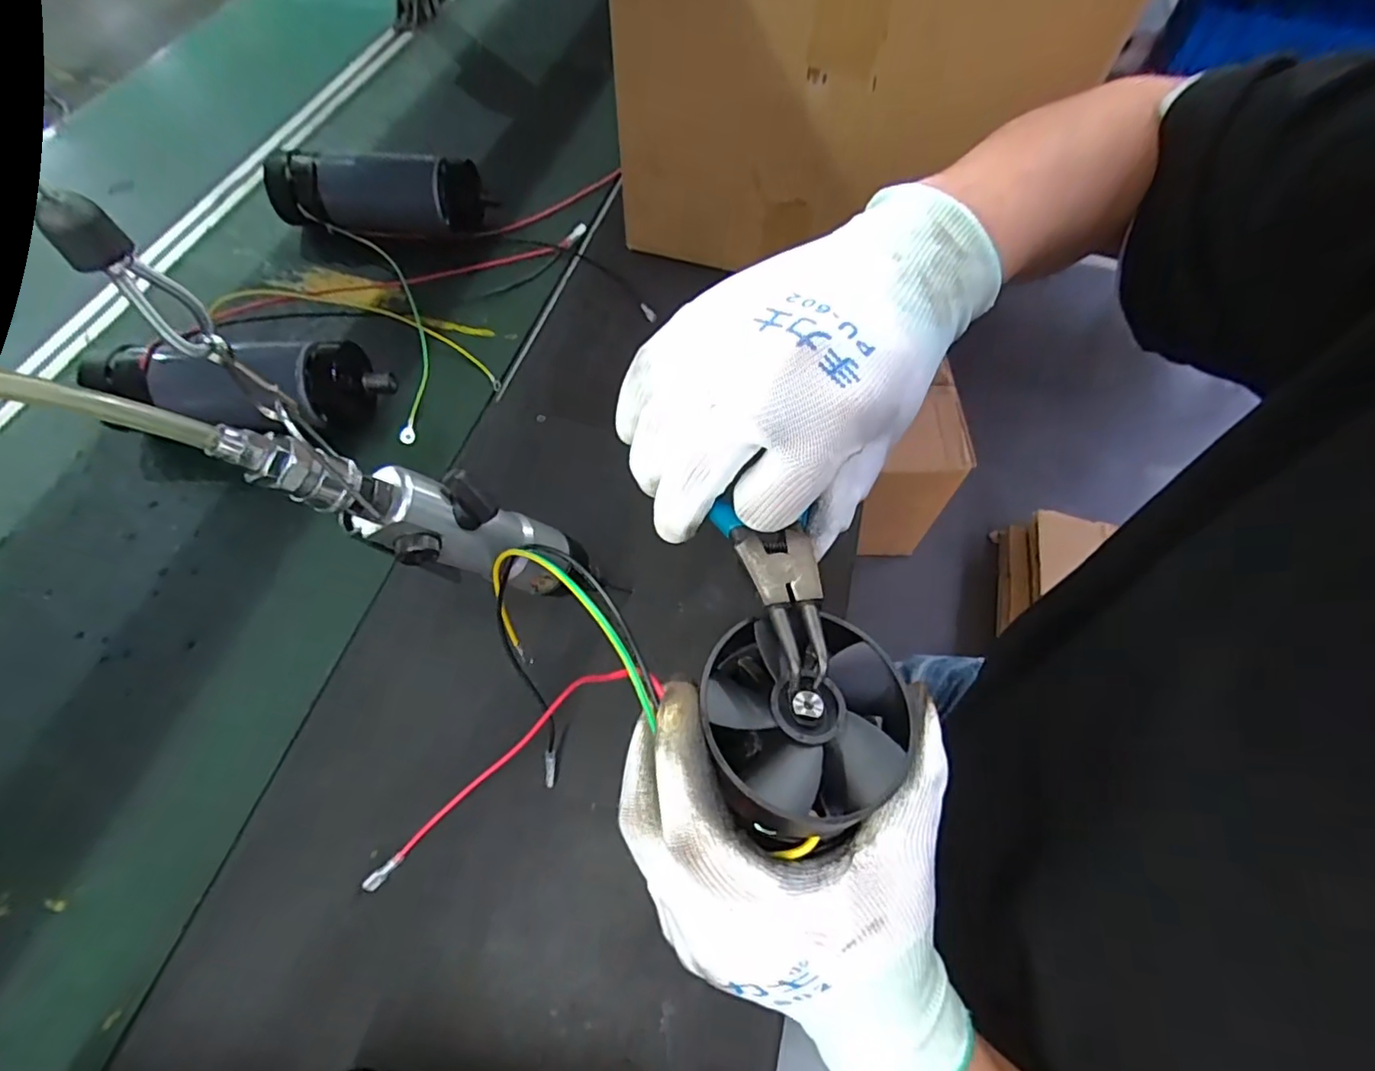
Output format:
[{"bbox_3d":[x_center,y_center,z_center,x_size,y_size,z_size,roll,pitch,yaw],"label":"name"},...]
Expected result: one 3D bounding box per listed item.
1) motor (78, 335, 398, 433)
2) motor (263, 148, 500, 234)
[{"bbox_3d":[-0.375,-0.122,0.509,0.234,0.083,0.071,-4,59,-3],"label":"motor"},{"bbox_3d":[-0.337,-0.371,0.654,0.225,0.075,0.061,2,59,1],"label":"motor"}]

